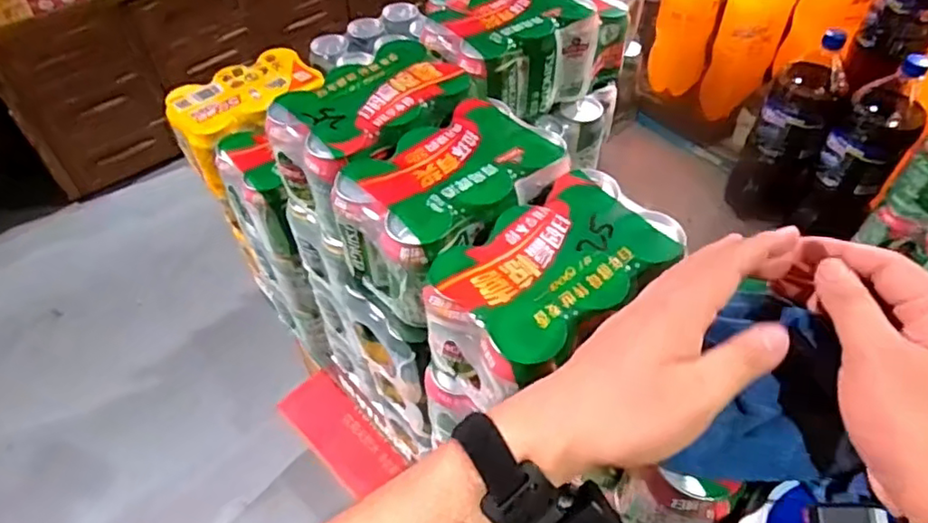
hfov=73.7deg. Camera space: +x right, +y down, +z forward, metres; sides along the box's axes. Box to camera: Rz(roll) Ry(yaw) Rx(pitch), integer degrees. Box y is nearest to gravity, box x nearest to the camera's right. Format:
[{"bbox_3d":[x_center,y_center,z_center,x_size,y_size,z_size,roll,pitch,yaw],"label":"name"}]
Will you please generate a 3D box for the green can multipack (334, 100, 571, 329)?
[{"bbox_3d":[-0.013,-0.048,0.573,0.185,0.110,0.133,-37,59,-27],"label":"green can multipack"}]

